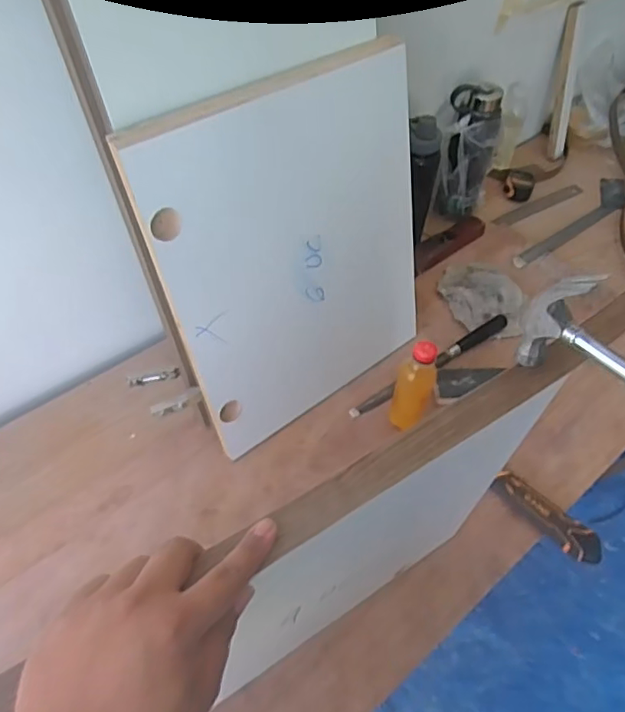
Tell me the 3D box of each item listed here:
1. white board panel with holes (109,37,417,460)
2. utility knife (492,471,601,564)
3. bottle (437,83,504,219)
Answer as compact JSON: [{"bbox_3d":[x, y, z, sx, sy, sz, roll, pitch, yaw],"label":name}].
[{"bbox_3d":[-0.005,-0.119,0.754,0.380,0.447,0.016,-31,43,-23],"label":"white board panel with holes"},{"bbox_3d":[0.324,0.218,0.782,0.049,0.018,0.159,-34,61,-23],"label":"utility knife"},{"bbox_3d":[0.295,-0.384,1.086,0.101,0.233,0.080,15,55,9],"label":"bottle"}]

